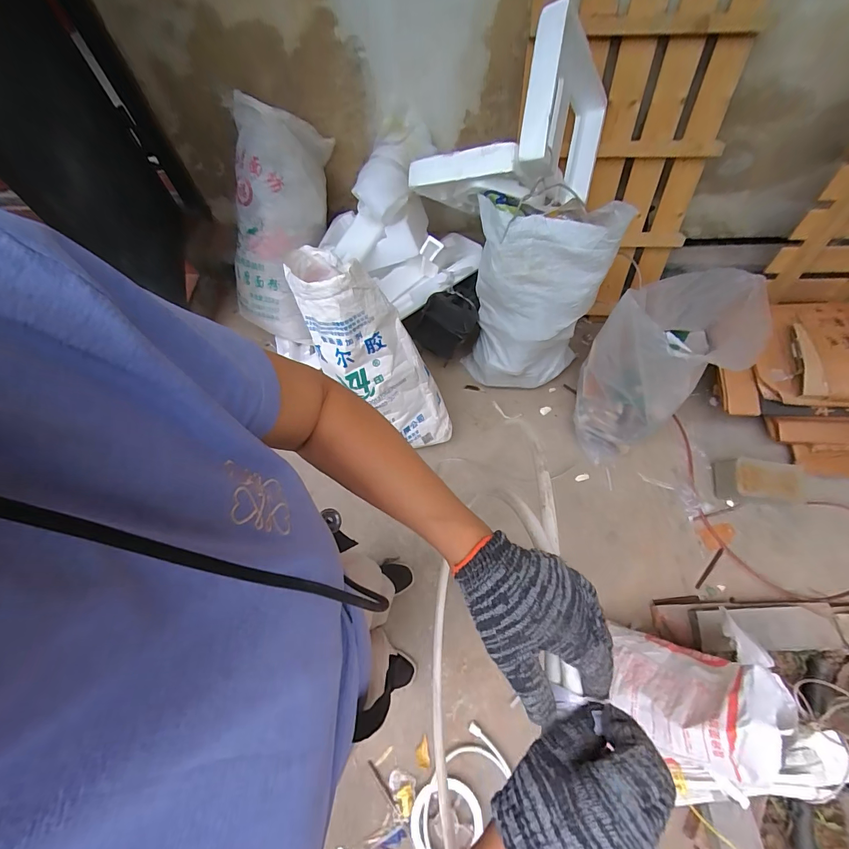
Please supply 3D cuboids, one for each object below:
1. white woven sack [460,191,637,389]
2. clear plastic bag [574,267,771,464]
[{"bbox_3d":[0.314,-0.352,1.193,0.353,0.599,0.240,19,67,10],"label":"white woven sack"},{"bbox_3d":[0.707,-0.173,1.222,0.443,0.514,0.294,-26,67,-10],"label":"clear plastic bag"}]

